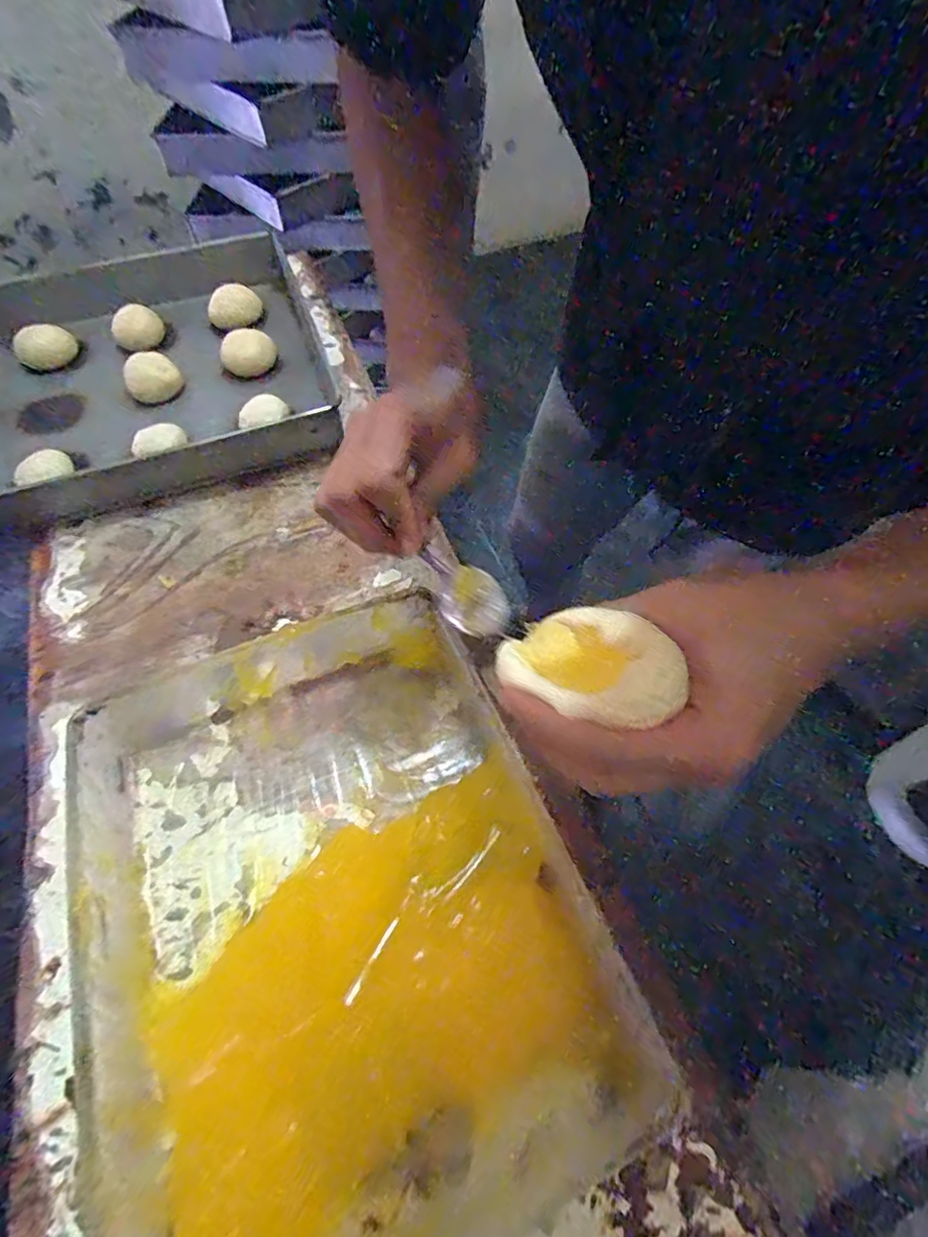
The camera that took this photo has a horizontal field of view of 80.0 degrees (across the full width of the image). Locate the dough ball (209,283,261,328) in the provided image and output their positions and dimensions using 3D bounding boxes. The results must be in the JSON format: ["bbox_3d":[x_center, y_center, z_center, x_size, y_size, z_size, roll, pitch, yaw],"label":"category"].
[{"bbox_3d":[-0.314,-0.432,0.761,0.068,0.030,0.062,-6,58,0],"label":"dough ball"}]

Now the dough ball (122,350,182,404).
[{"bbox_3d":[-0.386,-0.297,0.690,0.057,0.049,0.053,-2,58,3],"label":"dough ball"}]

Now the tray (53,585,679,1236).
[{"bbox_3d":[-0.101,0.185,0.364,0.332,0.063,0.434,-24,60,-11],"label":"tray"}]

